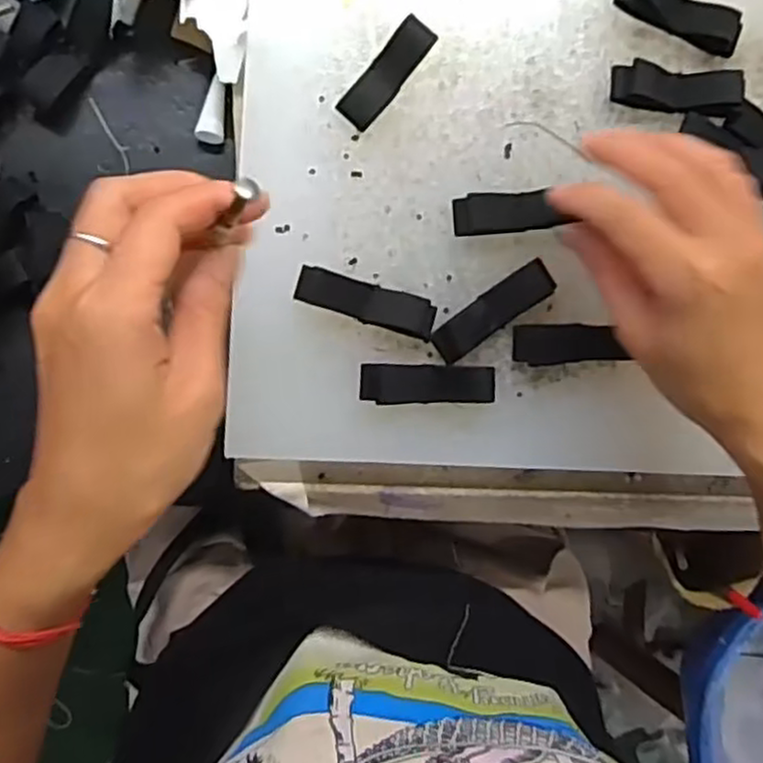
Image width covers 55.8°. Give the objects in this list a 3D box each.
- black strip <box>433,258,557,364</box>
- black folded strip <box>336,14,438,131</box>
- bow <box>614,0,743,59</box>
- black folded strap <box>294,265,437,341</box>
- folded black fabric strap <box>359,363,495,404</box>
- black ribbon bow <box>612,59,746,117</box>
[{"bbox_3d":[0.054,-0.034,0.347,0.066,0.012,0.019,-35,98,-4],"label":"black strip"},{"bbox_3d":[0.003,-0.142,0.333,0.017,0.004,0.056,39,90,-23],"label":"black folded strip"},{"bbox_3d":[0.145,-0.179,0.345,0.063,0.018,0.020,19,91,-9],"label":"bow"},{"bbox_3d":[-0.007,-0.037,0.339,0.065,0.013,0.018,16,92,-9],"label":"black folded strap"},{"bbox_3d":[0.022,0.001,0.345,0.064,0.014,0.018,0,94,-8],"label":"folded black fabric strap"},{"bbox_3d":[0.144,-0.142,0.350,0.062,0.011,0.023,5,94,-9],"label":"black ribbon bow"}]

